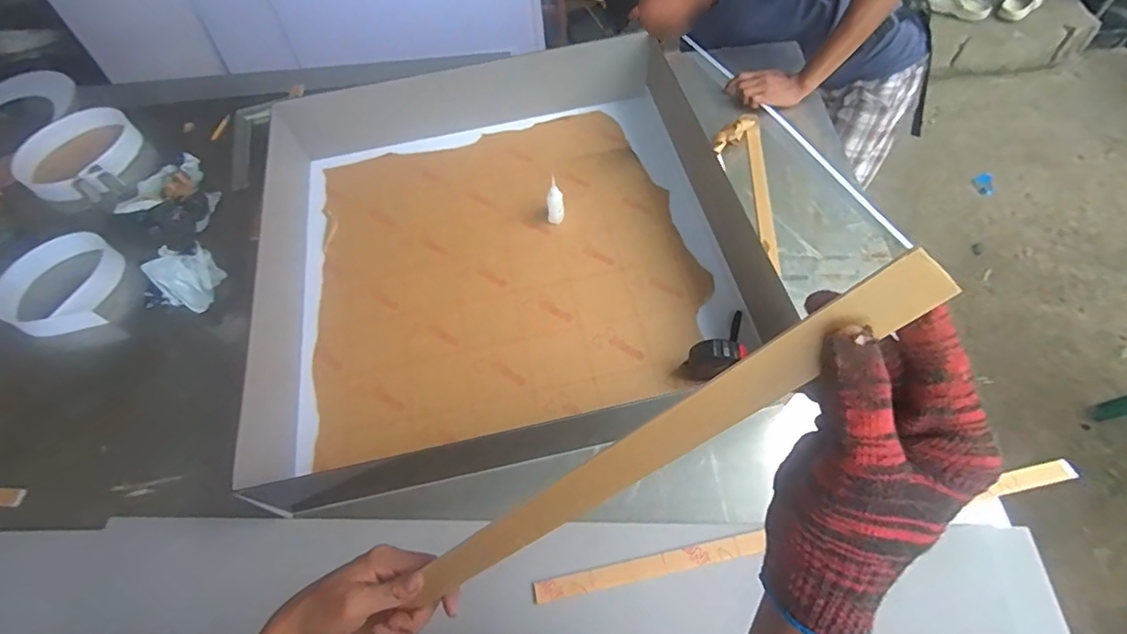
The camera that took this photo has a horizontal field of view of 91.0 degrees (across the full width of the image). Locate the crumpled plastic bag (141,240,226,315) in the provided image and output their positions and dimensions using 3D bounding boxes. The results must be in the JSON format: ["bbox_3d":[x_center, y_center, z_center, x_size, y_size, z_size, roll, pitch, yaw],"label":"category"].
[{"bbox_3d":[-0.648,-0.068,0.963,0.059,0.110,0.102,31,65,21],"label":"crumpled plastic bag"}]

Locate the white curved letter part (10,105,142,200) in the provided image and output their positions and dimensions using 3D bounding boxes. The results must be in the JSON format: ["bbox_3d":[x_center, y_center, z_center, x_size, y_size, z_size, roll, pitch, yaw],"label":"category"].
[{"bbox_3d":[-1.052,-0.349,1.216,0.245,0.072,0.227,-41,64,-20],"label":"white curved letter part"}]

